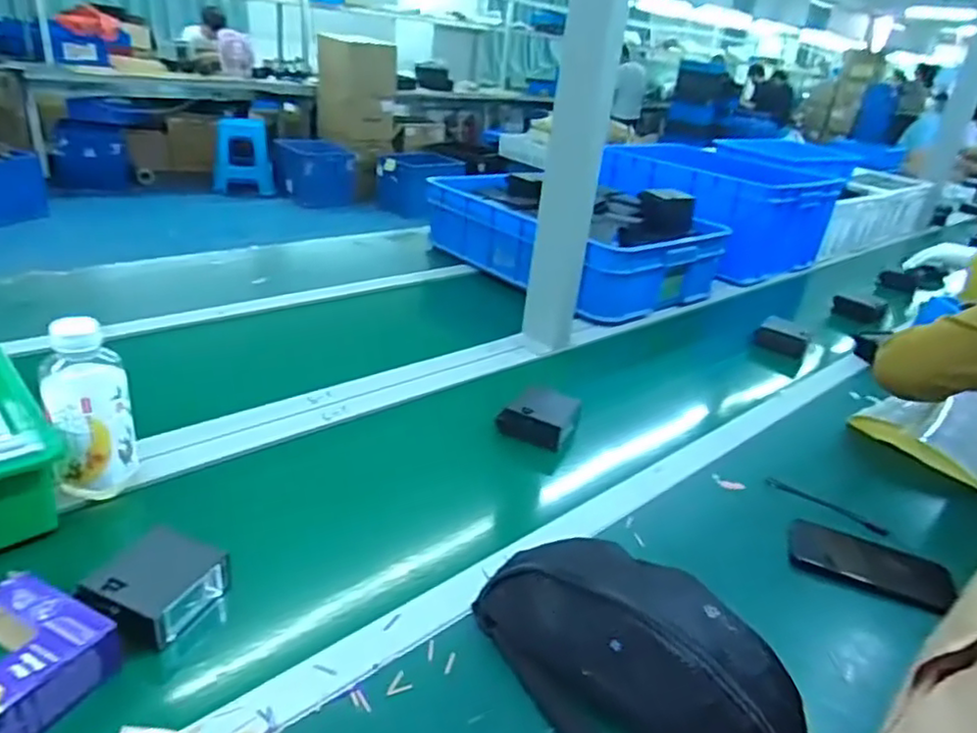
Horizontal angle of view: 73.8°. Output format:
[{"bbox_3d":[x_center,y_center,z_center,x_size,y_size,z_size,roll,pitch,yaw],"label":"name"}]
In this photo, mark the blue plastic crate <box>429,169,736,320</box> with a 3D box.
[{"bbox_3d":[0.157,-0.306,1.479,0.363,0.188,0.600,-17,36,-38],"label":"blue plastic crate"}]

